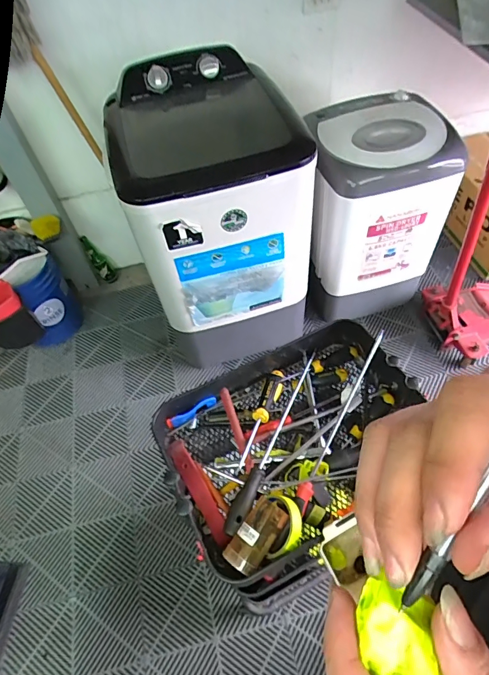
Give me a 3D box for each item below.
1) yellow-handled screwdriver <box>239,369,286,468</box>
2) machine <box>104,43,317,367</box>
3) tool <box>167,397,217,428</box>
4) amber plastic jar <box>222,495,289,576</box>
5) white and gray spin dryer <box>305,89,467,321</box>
[{"bbox_3d":[0.032,0.135,0.742,0.031,0.027,0.193,17,58,16],"label":"yellow-handled screwdriver"},{"bbox_3d":[-0.089,-0.353,1.392,0.480,0.850,0.503,-16,55,-7],"label":"machine"},{"bbox_3d":[-0.095,0.137,0.770,0.098,0.023,0.019,-30,58,-16],"label":"tool"},{"bbox_3d":[0.018,0.282,0.601,0.050,0.045,0.104,29,62,23],"label":"amber plastic jar"},{"bbox_3d":[0.450,-0.430,1.524,0.447,0.670,0.379,-5,54,1],"label":"white and gray spin dryer"}]

